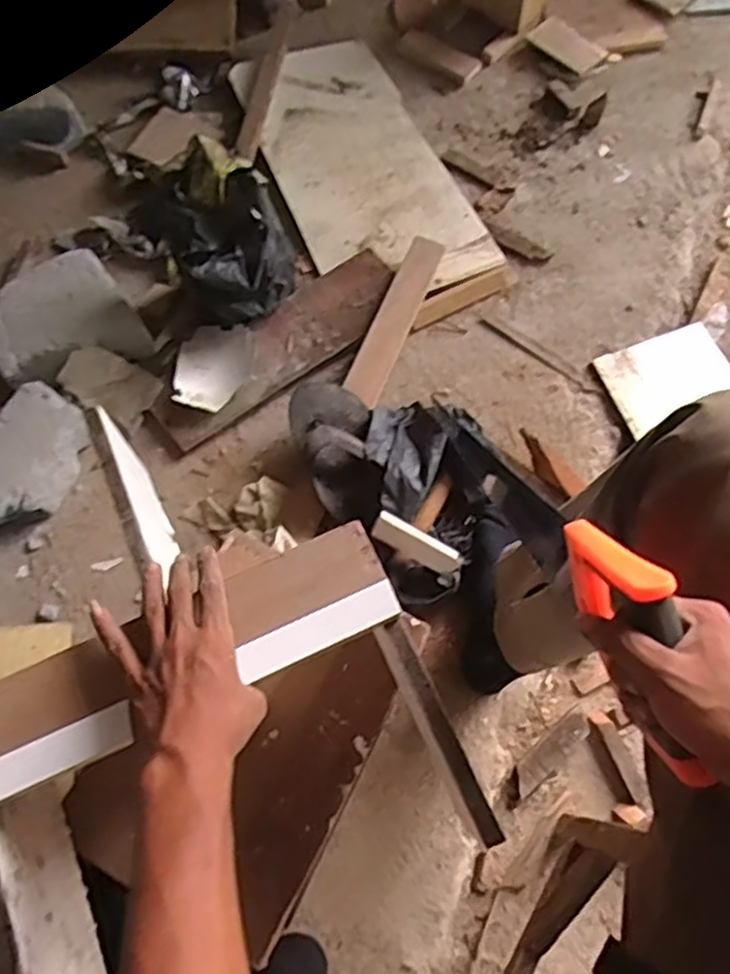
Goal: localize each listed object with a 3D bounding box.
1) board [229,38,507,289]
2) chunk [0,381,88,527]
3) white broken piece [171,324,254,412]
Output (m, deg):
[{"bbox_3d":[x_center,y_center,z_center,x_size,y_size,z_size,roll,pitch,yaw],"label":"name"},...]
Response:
[{"bbox_3d":[-0.012,-0.537,1.196,0.264,0.023,0.546,-21,72,-9],"label":"board"},{"bbox_3d":[-0.458,-0.032,0.975,0.128,0.078,0.204,30,72,9],"label":"chunk"},{"bbox_3d":[-0.217,-0.174,1.036,0.108,0.012,0.138,7,70,1],"label":"white broken piece"}]

